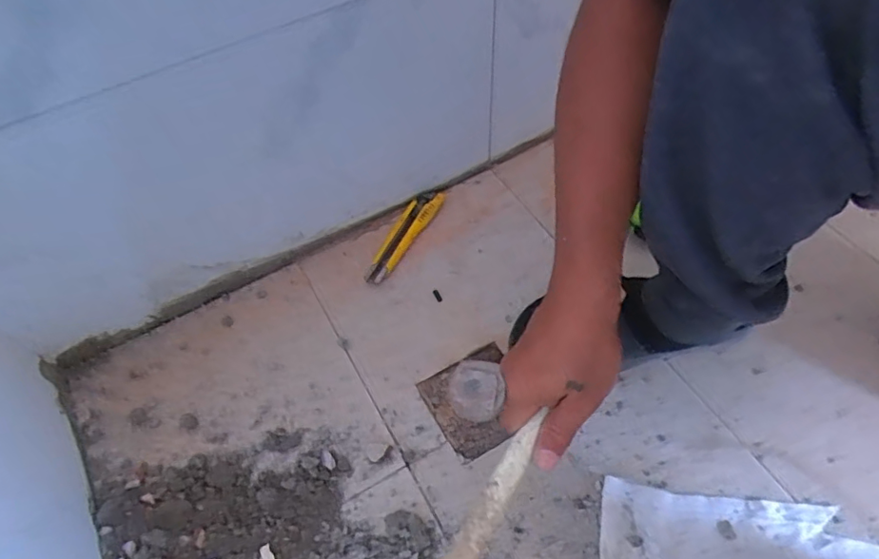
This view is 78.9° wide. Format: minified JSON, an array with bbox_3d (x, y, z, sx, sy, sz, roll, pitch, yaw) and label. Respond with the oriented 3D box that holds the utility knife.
[{"bbox_3d":[-0.044,-0.058,0.680,0.035,0.020,0.161,23,61,18],"label":"utility knife"}]

